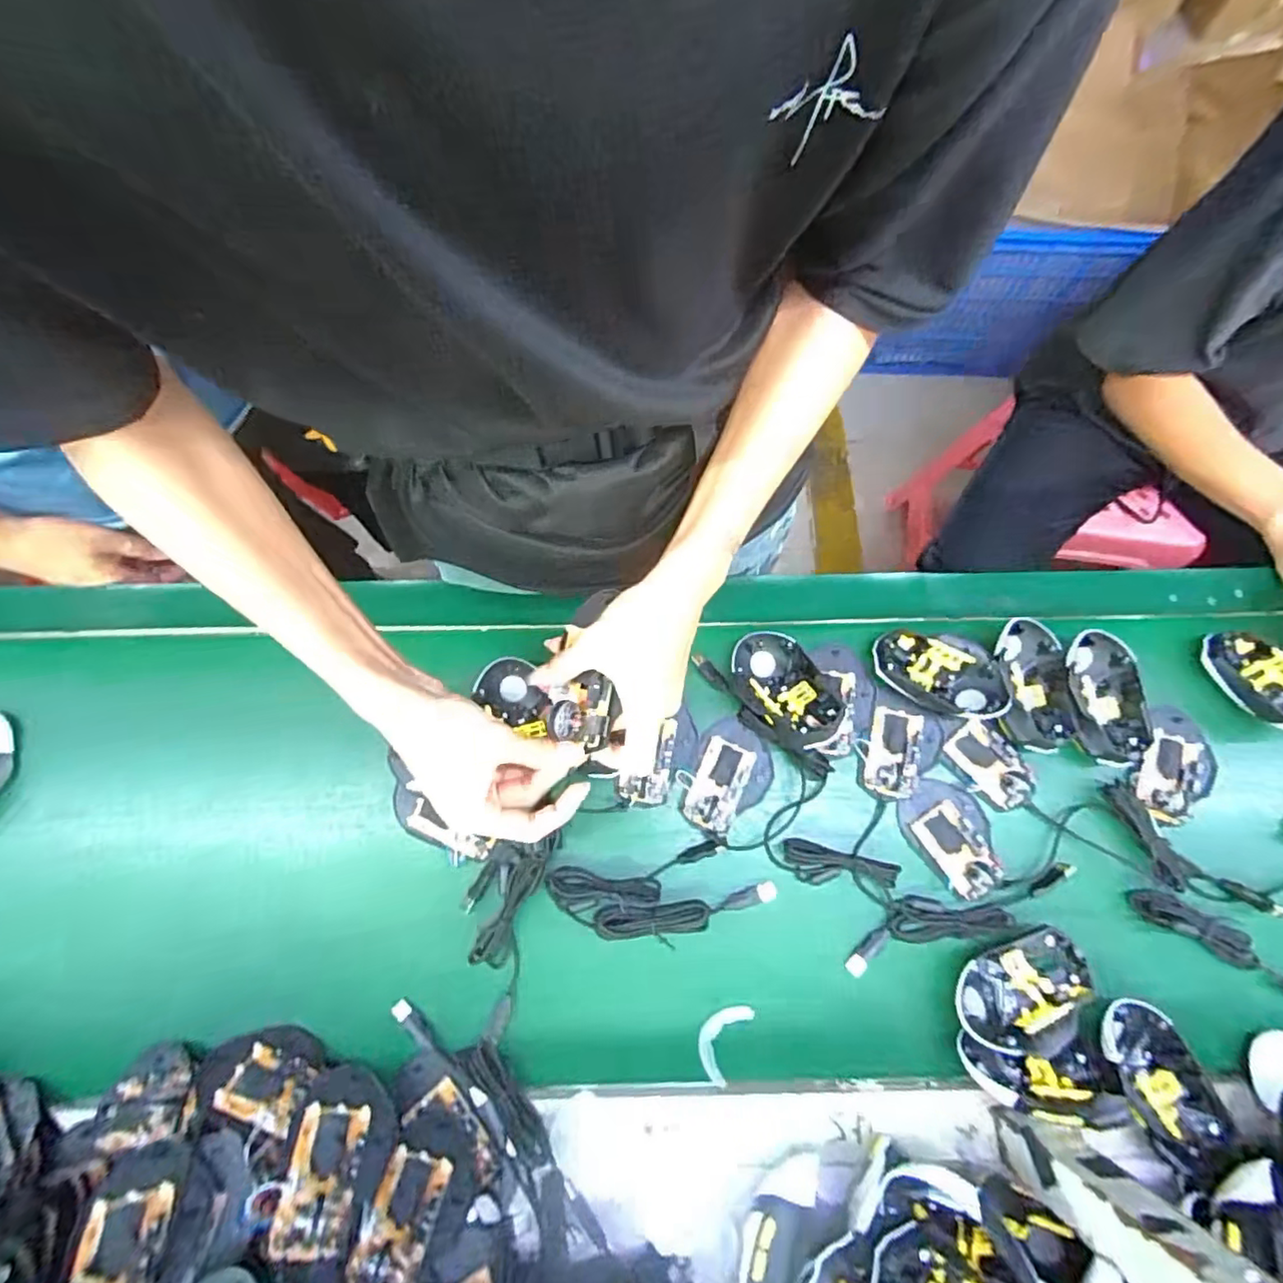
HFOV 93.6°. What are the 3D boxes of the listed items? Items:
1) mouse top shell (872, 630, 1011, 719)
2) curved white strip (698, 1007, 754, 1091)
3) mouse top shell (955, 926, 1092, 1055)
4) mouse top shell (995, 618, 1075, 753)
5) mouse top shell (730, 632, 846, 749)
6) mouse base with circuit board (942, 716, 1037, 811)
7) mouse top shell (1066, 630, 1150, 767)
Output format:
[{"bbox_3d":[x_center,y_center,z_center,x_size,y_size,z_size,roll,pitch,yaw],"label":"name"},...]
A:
[{"bbox_3d":[0.284,0.030,0.582,0.124,0.039,0.076,30,76,9],"label":"mouse top shell"},{"bbox_3d":[0.067,0.334,0.509,0.034,0.010,0.063,27,76,8],"label":"curved white strip"},{"bbox_3d":[0.311,0.291,0.501,0.111,0.037,0.074,-18,74,-4],"label":"mouse top shell"},{"bbox_3d":[0.366,0.040,0.563,0.066,0.024,0.119,-1,74,1],"label":"mouse top shell"},{"bbox_3d":[0.133,0.049,0.571,0.068,0.052,0.127,-26,75,-6],"label":"mouse top shell"},{"bbox_3d":[0.324,0.113,0.567,0.051,0.026,0.087,-42,77,-10],"label":"mouse base with circuit board"},{"bbox_3d":[0.431,0.051,0.562,0.066,0.029,0.119,-3,74,0],"label":"mouse top shell"}]

